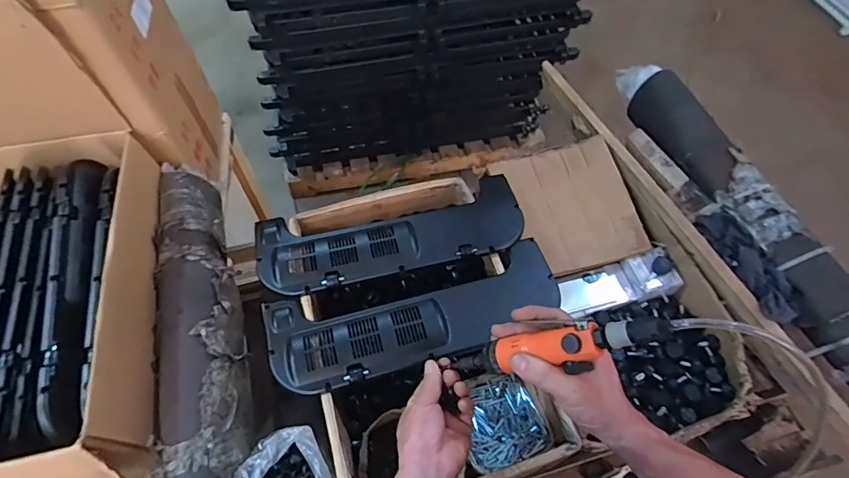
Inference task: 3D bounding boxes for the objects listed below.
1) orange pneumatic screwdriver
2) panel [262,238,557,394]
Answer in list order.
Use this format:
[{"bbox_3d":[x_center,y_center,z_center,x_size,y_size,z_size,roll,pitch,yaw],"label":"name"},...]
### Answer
[{"bbox_3d":[0.129,0.119,0.499,0.033,0.258,0.041,30,53,-34],"label":"orange pneumatic screwdriver"},{"bbox_3d":[-0.012,0.122,0.749,0.472,0.025,0.158,-13,60,-7],"label":"panel"}]

